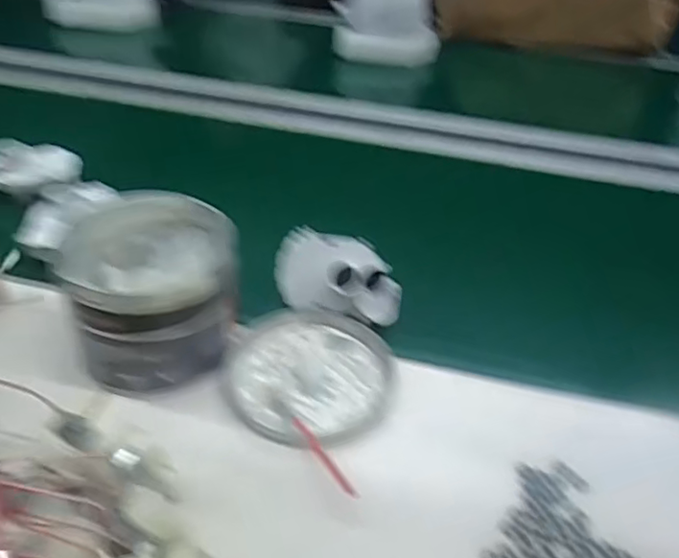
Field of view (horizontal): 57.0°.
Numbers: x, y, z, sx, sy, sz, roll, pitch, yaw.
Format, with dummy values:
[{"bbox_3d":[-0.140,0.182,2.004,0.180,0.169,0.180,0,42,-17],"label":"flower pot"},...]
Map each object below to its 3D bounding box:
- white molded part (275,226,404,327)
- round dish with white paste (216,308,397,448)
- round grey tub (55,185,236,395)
[{"bbox_3d":[0.001,-0.004,0.557,0.112,0.052,0.047,12,40,9],"label":"white molded part"},{"bbox_3d":[-0.023,0.074,0.501,0.130,0.014,0.135,2,39,-2],"label":"round dish with white paste"},{"bbox_3d":[-0.144,0.008,0.495,0.122,0.091,0.139,-1,40,-6],"label":"round grey tub"}]

